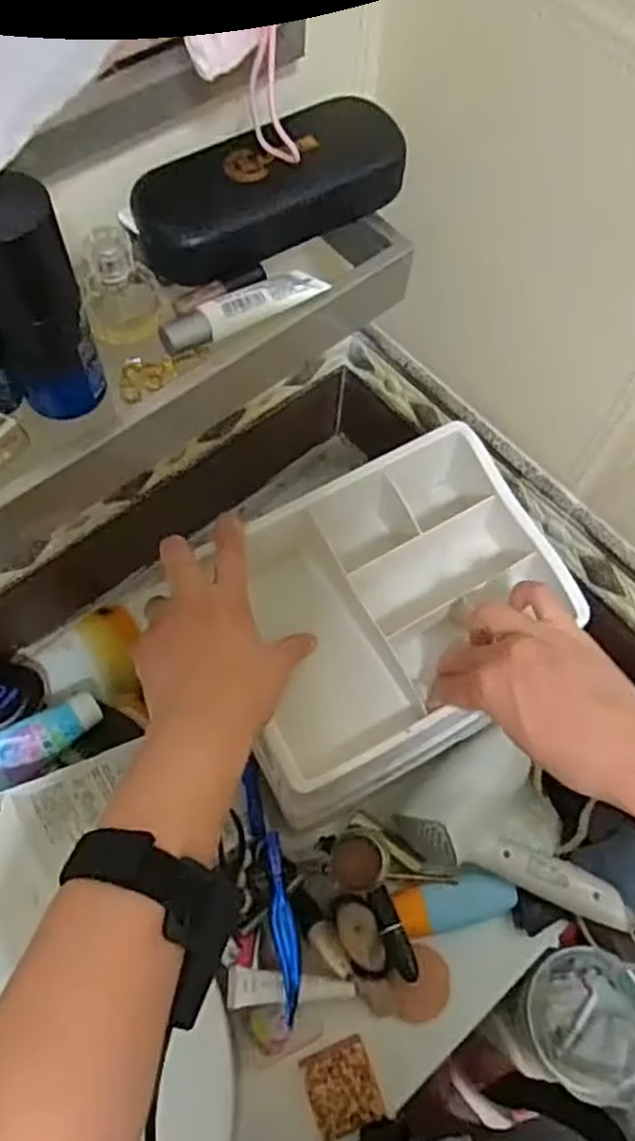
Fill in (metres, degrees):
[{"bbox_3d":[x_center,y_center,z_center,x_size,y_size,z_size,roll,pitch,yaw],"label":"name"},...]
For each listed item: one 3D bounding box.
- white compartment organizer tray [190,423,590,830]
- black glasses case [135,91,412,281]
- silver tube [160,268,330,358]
[{"bbox_3d":[0.044,0.018,0.527,0.231,0.079,0.182,-28,70,-15],"label":"white compartment organizer tray"},{"bbox_3d":[-0.025,-0.217,0.425,0.156,0.035,0.061,-26,70,-15],"label":"black glasses case"},{"bbox_3d":[-0.040,-0.144,0.408,0.095,0.013,0.026,-30,71,-16],"label":"silver tube"}]

